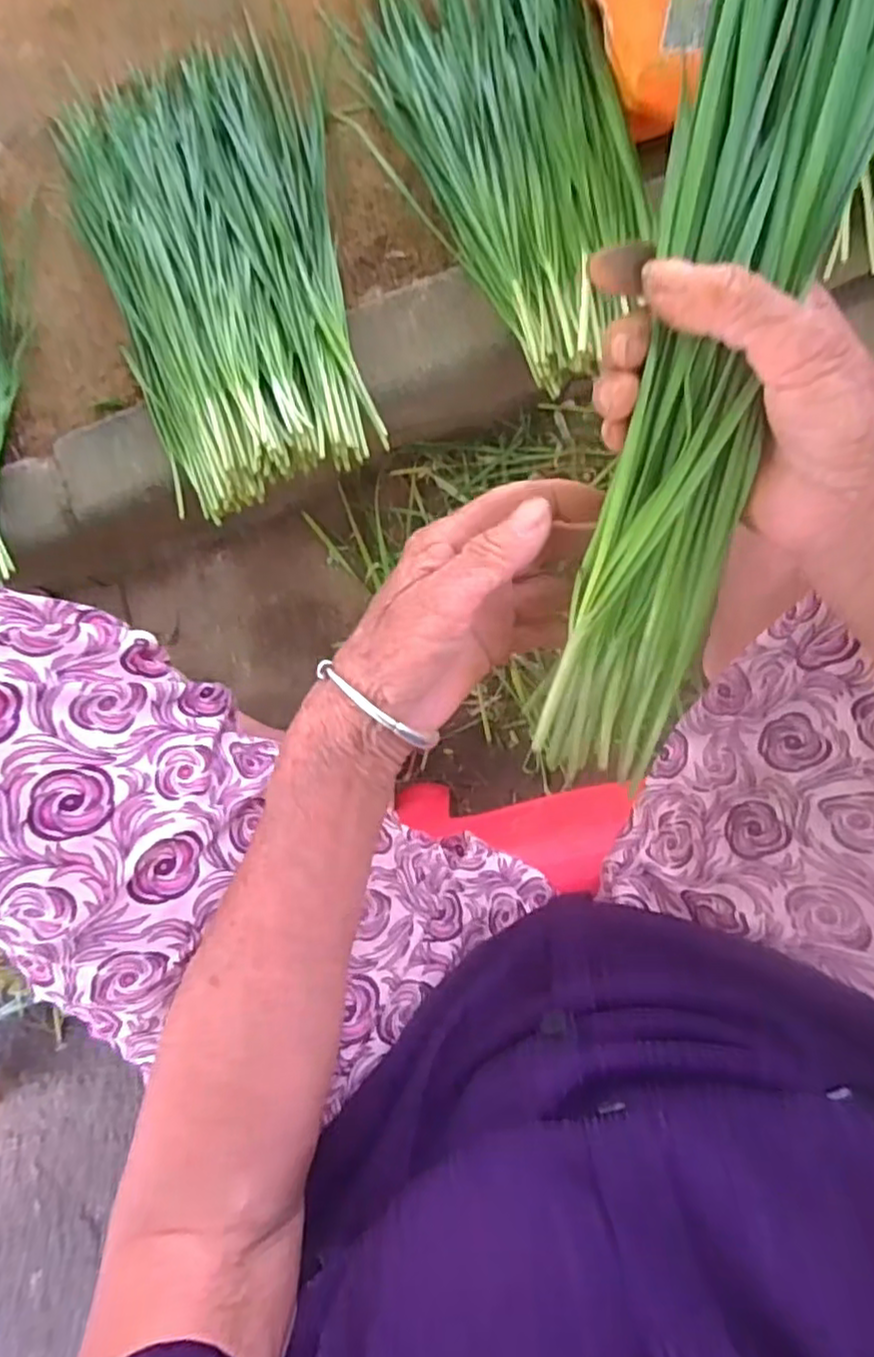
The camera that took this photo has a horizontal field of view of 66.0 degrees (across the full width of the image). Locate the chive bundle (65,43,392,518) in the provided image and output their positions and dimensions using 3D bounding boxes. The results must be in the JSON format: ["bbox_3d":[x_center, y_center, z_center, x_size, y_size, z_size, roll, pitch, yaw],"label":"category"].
[{"bbox_3d":[-0.202,-0.379,0.603,0.240,0.085,0.429,-19,88,9],"label":"chive bundle"}]

